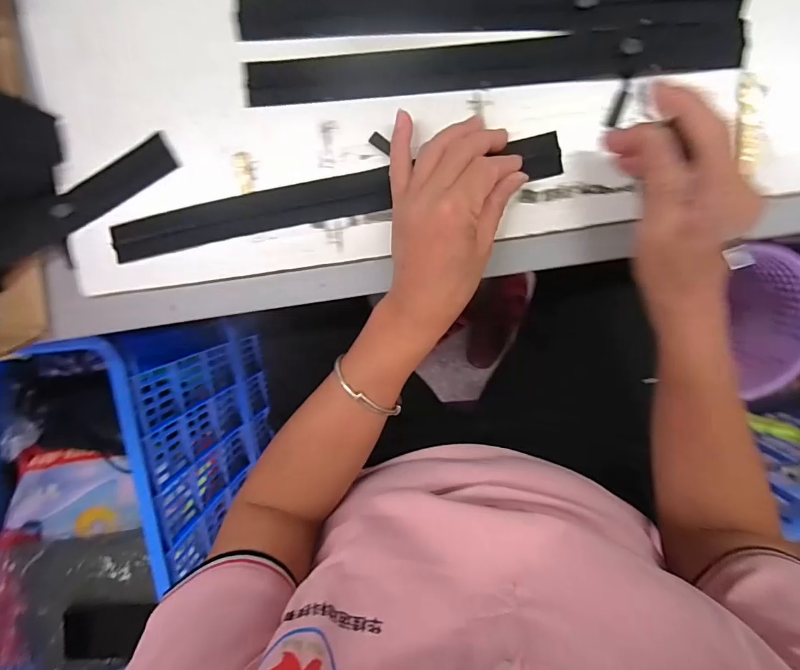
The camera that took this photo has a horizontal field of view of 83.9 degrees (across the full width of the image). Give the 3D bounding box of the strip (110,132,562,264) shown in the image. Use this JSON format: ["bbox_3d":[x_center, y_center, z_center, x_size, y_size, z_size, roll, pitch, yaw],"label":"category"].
[{"bbox_3d":[-0.056,-0.104,0.344,0.350,0.007,0.030,-10,96,6],"label":"strip"}]

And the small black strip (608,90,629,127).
[{"bbox_3d":[0.154,-0.161,0.315,0.007,0.004,0.025,17,100,3],"label":"small black strip"}]

